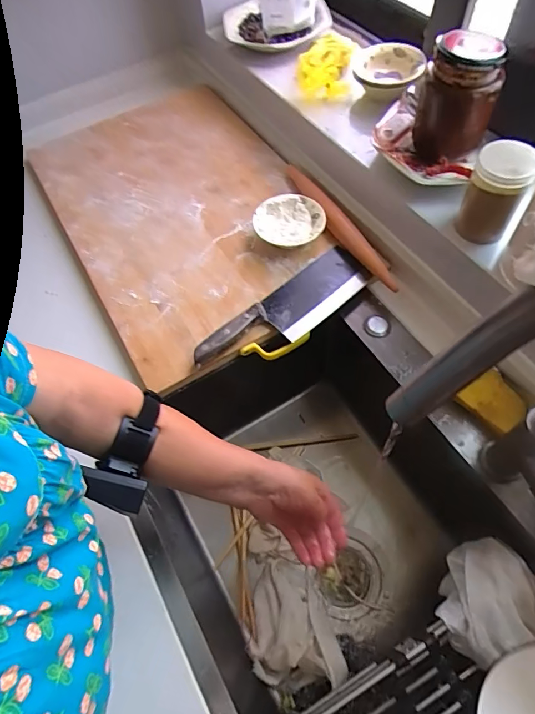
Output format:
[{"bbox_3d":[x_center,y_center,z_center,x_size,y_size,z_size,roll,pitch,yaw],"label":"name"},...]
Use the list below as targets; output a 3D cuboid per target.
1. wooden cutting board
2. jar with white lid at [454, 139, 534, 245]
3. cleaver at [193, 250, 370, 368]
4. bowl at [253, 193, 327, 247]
[{"bbox_3d":[-0.144,-0.260,0.769,0.399,0.030,0.619,-30,62,-12],"label":"wooden cutting board"},{"bbox_3d":[0.271,-0.192,0.524,0.061,0.113,0.055,23,64,16],"label":"jar with white lid"},{"bbox_3d":[0.028,-0.069,0.617,0.283,0.024,0.084,-39,65,-17],"label":"cleaver"},{"bbox_3d":[0.035,-0.210,0.695,0.109,0.036,0.105,-2,60,3],"label":"bowl"}]

